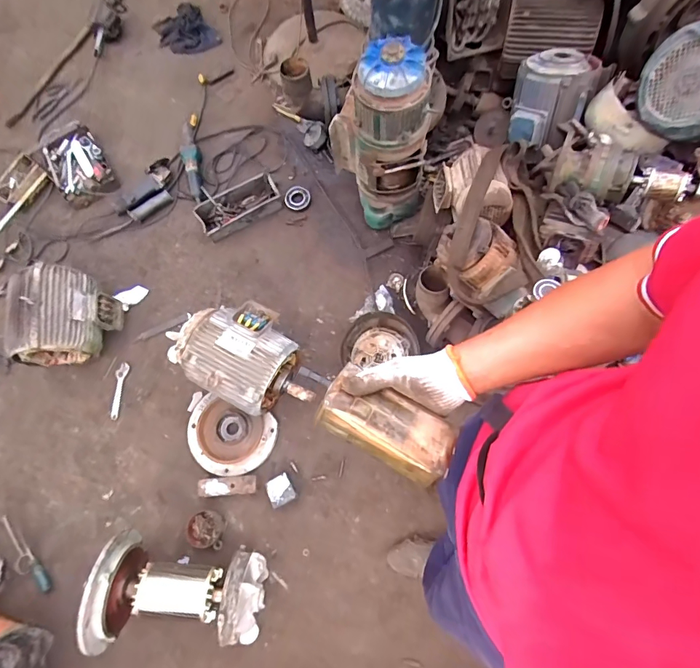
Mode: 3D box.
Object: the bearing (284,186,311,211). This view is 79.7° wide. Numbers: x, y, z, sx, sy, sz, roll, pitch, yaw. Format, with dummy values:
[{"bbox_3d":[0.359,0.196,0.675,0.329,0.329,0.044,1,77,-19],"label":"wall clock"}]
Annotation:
[{"bbox_3d":[-0.203,-0.523,1.612,0.098,0.020,0.090,14,104,1],"label":"bearing"}]

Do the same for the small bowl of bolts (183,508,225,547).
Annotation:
[{"bbox_3d":[-0.457,0.609,1.307,0.108,0.035,0.107,-1,73,2],"label":"small bowl of bolts"}]

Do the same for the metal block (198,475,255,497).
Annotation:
[{"bbox_3d":[-0.386,0.482,1.331,0.187,0.059,0.056,-4,73,-2],"label":"metal block"}]

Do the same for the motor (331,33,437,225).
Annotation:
[{"bbox_3d":[0.098,-0.594,1.292,0.190,0.561,0.282,-42,78,-12],"label":"motor"}]

